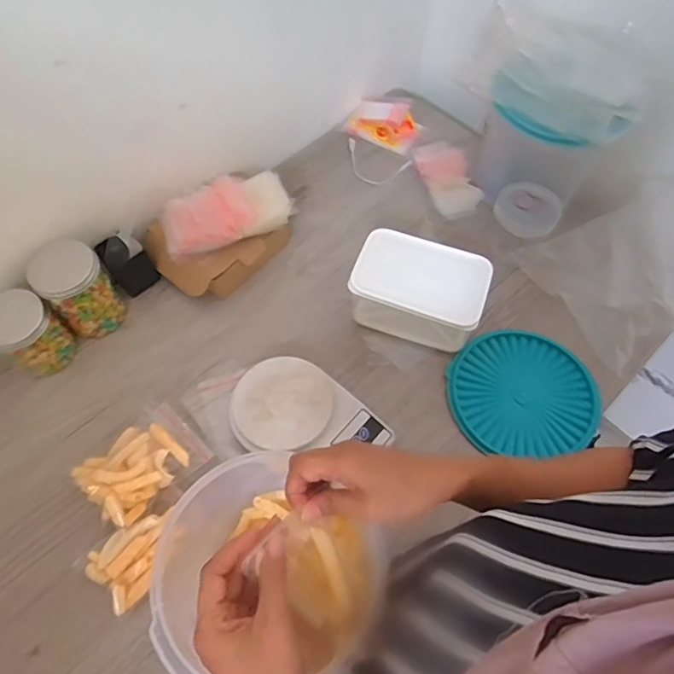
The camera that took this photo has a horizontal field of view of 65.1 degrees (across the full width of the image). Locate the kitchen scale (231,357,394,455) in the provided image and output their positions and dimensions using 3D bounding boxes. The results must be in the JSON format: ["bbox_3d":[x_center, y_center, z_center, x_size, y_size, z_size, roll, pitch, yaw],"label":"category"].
[{"bbox_3d":[-0.046,0.112,0.724,0.200,0.029,0.147,38,67,18],"label":"kitchen scale"}]

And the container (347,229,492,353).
[{"bbox_3d":[0.123,-0.069,0.796,0.188,0.102,0.125,17,62,9],"label":"container"}]

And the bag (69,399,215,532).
[{"bbox_3d":[-0.256,0.163,0.688,0.115,0.073,0.148,40,68,20],"label":"bag"}]

